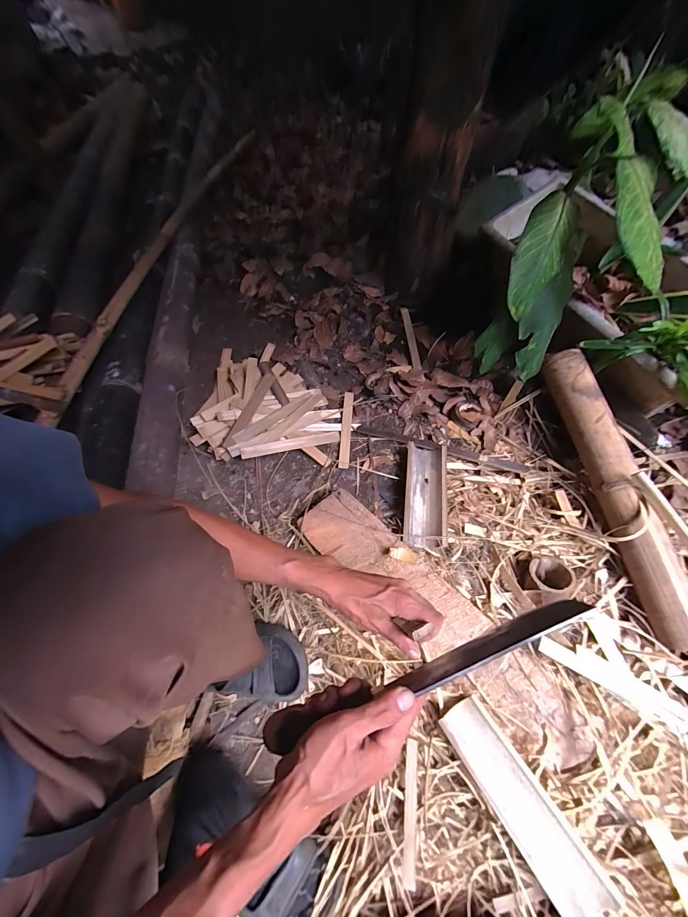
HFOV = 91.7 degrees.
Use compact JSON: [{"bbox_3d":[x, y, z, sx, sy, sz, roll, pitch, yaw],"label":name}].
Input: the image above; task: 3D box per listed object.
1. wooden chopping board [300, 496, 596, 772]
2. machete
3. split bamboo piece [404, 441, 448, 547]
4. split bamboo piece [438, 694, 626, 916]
[{"bbox_3d":[0.133,0.262,0.572,0.527,0.061,0.141,37,68,20],"label":"wooden chopping board"},{"bbox_3d":[0.073,0.199,0.310,0.318,0.028,0.026,-24,61,2],"label":"machete"},{"bbox_3d":[0.167,0.073,0.688,0.085,0.048,0.231,7,61,6],"label":"split bamboo piece"},{"bbox_3d":[0.224,0.437,0.430,0.069,0.031,0.227,-30,64,-15],"label":"split bamboo piece"}]

